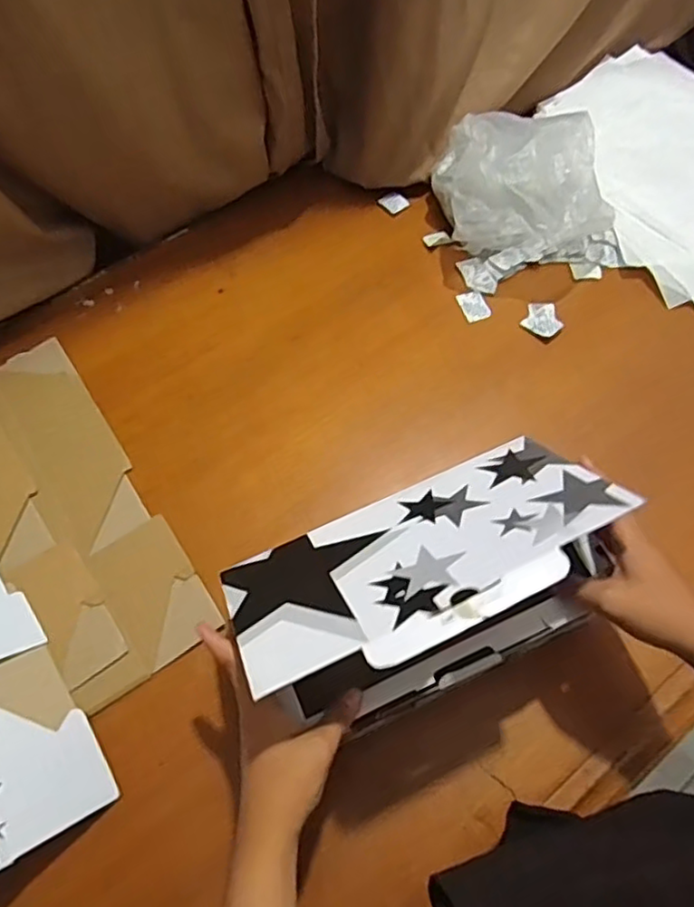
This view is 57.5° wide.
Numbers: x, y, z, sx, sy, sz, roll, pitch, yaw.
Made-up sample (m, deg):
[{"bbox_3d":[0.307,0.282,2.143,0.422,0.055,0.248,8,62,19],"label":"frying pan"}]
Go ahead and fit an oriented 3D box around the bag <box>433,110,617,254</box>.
[{"bbox_3d":[0.209,-0.309,0.747,0.187,0.132,0.188,-8,61,-4],"label":"bag"}]

